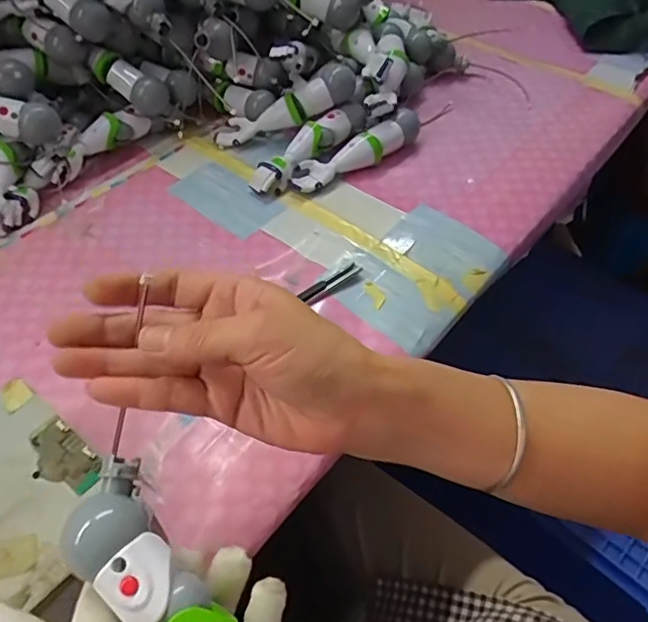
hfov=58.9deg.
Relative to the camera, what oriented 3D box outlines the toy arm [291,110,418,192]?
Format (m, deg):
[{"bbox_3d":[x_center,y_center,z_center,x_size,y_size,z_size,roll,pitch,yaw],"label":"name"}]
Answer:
[{"bbox_3d":[0.032,-0.157,0.560,0.145,0.037,0.033,-30,58,-23],"label":"toy arm"}]

